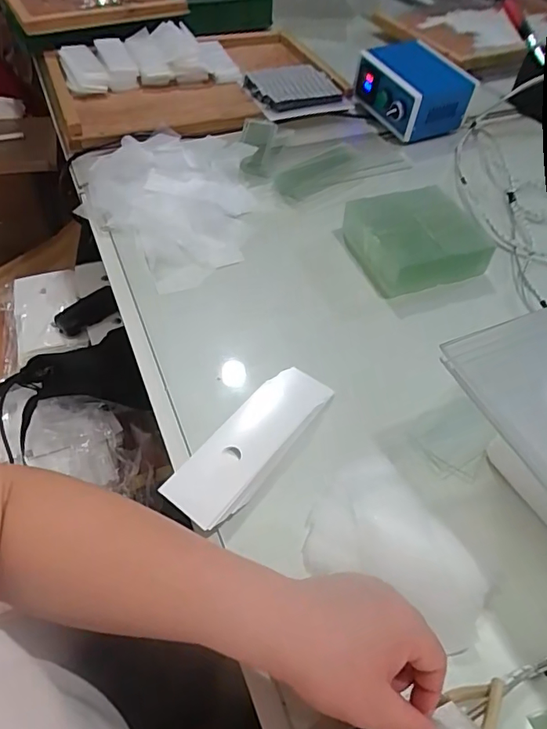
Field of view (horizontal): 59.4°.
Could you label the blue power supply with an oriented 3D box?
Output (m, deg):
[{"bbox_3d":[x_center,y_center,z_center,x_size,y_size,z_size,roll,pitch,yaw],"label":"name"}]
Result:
[{"bbox_3d":[0.239,-0.470,0.824,0.146,0.091,0.159,-24,57,-20],"label":"blue power supply"}]

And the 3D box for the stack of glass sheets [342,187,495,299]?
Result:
[{"bbox_3d":[0.174,-0.161,0.605,0.144,0.051,0.137,-15,54,-14],"label":"stack of glass sheets"}]

